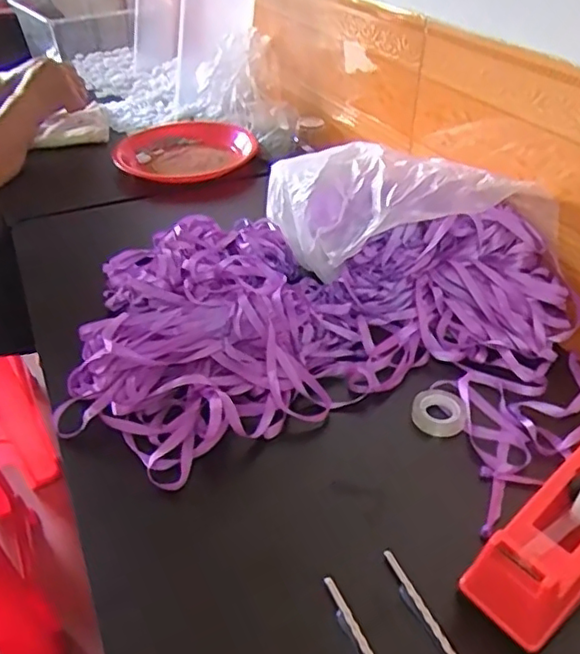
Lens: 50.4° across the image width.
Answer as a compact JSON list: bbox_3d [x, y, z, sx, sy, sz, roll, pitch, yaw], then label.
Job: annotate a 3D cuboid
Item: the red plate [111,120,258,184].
[{"bbox_3d":[-0.189,-0.316,1.056,0.225,0.038,0.237,2,39,-2],"label":"red plate"}]

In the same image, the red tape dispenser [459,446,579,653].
[{"bbox_3d":[0.189,0.145,0.425,0.157,0.075,0.063,-25,44,-30],"label":"red tape dispenser"}]

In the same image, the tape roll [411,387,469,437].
[{"bbox_3d":[0.138,0.075,0.568,0.048,0.018,0.053,7,38,10],"label":"tape roll"}]

